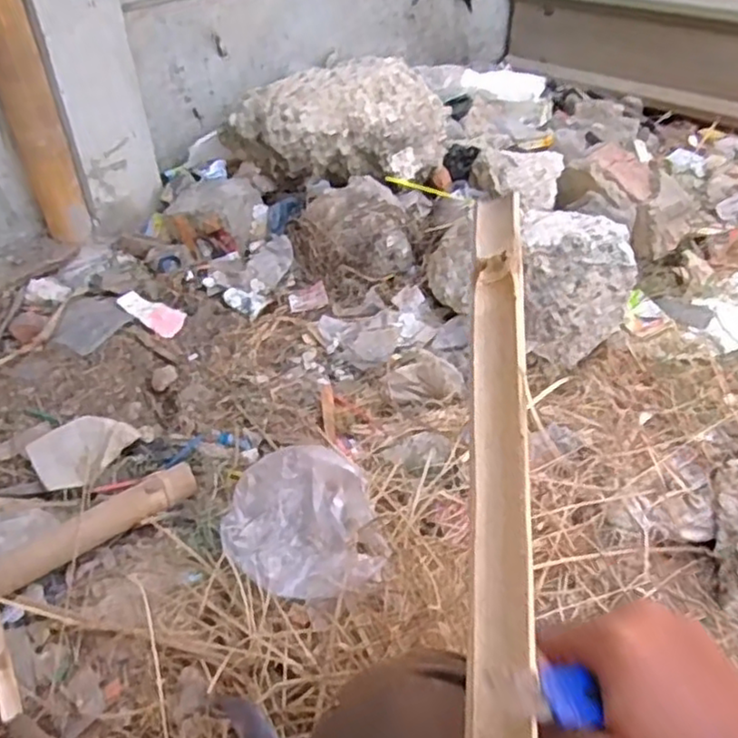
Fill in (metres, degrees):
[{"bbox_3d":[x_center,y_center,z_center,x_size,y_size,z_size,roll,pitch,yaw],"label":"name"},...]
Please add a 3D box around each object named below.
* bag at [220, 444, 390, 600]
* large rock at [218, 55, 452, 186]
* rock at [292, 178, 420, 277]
[{"bbox_3d":[-0.087,0.202,0.864,0.196,0.108,0.185,-7,43,-8],"label":"bag"},{"bbox_3d":[-0.073,-0.518,1.446,0.487,0.188,0.213,-2,41,1],"label":"large rock"},{"bbox_3d":[-0.035,-0.274,1.357,0.228,0.117,0.212,-10,42,-9],"label":"rock"}]

